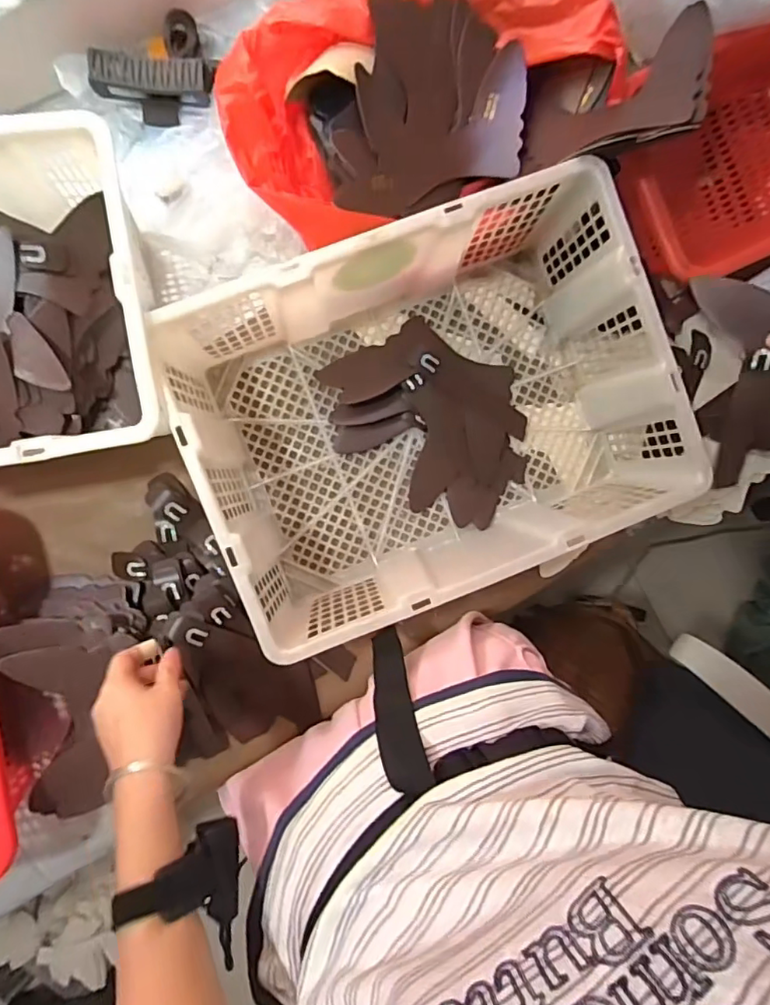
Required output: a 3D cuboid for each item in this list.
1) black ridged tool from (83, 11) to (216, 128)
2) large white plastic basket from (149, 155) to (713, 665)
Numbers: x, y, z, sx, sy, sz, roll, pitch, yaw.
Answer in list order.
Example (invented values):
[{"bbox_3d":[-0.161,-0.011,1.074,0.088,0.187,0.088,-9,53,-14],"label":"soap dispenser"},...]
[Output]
[{"bbox_3d":[-0.256,-0.495,0.638,0.128,0.063,0.098,2,91,-7],"label":"black ridged tool"},{"bbox_3d":[0.046,-0.082,0.624,0.478,0.172,0.373,-22,93,-6],"label":"large white plastic basket"}]

